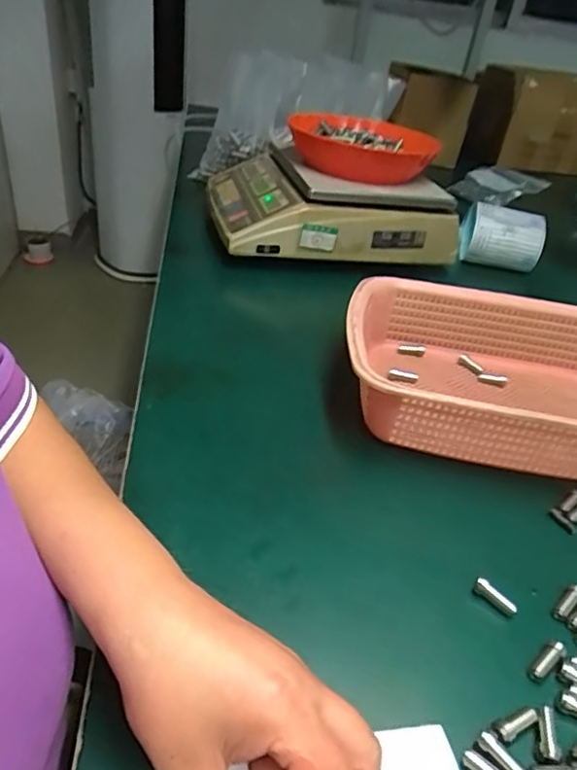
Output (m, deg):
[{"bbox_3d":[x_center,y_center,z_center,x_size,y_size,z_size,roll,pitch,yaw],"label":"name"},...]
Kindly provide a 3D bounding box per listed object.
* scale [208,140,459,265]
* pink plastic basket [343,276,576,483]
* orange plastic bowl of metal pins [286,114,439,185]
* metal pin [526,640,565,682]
[{"bbox_3d":[0.044,-0.275,0.846,0.325,0.117,0.289,-5,37,-19],"label":"scale"},{"bbox_3d":[0.204,-0.004,0.506,0.303,0.081,0.212,11,33,5],"label":"pink plastic basket"},{"bbox_3d":[0.109,-0.336,0.803,0.188,0.066,0.184,5,32,-3],"label":"orange plastic bowl of metal pins"},{"bbox_3d":[0.148,0.157,0.315,0.029,0.007,0.010,-21,42,-37],"label":"metal pin"}]

